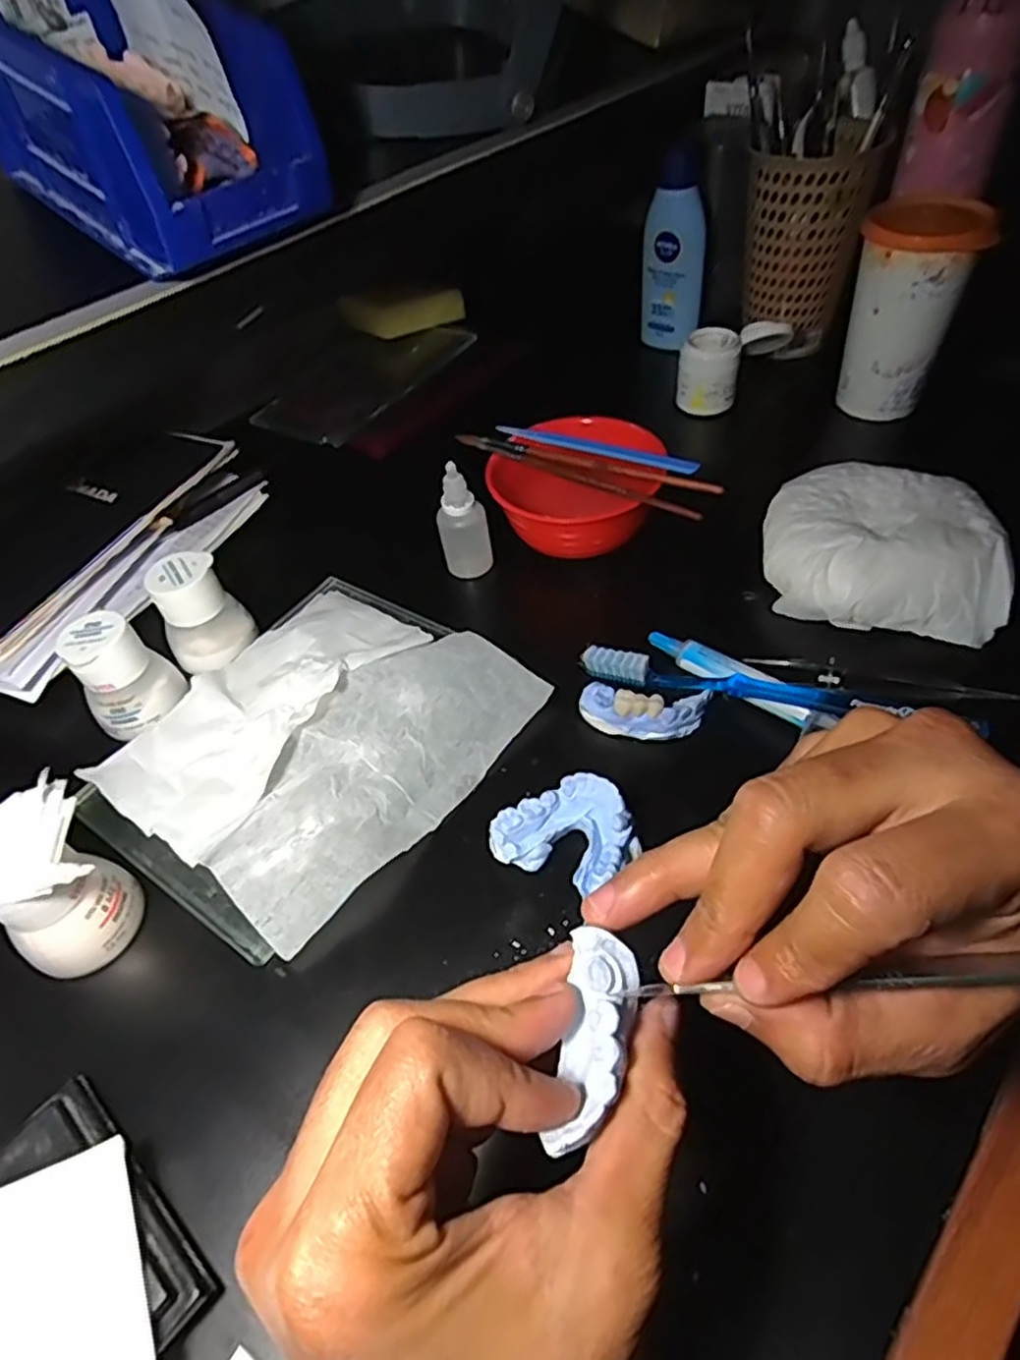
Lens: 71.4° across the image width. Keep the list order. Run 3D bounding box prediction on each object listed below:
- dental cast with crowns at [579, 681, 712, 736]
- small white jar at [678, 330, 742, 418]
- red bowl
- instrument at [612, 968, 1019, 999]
[{"bbox_3d":[0.068,0.015,0.361,0.063,0.022,0.020,4,50,10],"label":"dental cast with crowns"},{"bbox_3d":[0.152,-0.238,0.543,0.042,0.051,0.048,-37,55,-23],"label":"small white jar"},{"bbox_3d":[0.040,-0.122,0.455,0.103,0.049,0.093,3,50,9],"label":"red bowl"},{"bbox_3d":[0.095,0.074,0.176,0.136,0.009,0.007,-9,48,13],"label":"instrument"}]

